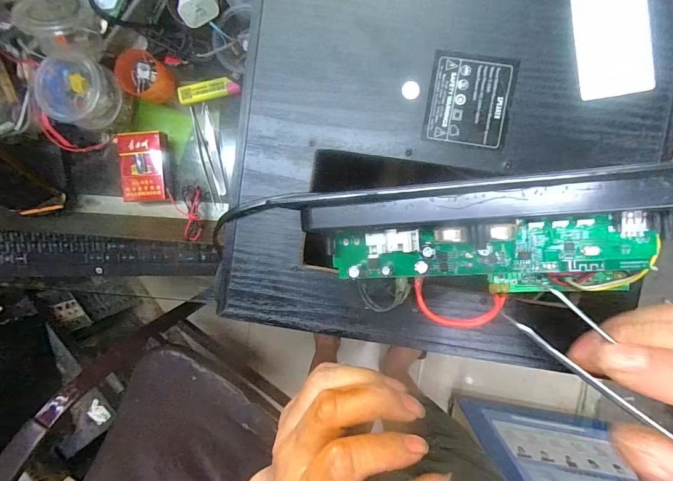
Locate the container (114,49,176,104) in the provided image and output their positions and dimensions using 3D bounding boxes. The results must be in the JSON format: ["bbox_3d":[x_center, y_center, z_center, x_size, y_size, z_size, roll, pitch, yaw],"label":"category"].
[{"bbox_3d":[-0.234,-0.201,0.464,0.052,0.044,0.049,0,94,5],"label":"container"}]

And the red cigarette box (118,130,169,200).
[{"bbox_3d":[-0.243,-0.093,0.476,0.055,0.024,0.085,-5,101,-4],"label":"red cigarette box"}]

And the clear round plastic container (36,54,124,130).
[{"bbox_3d":[-0.299,-0.172,0.441,0.069,0.058,0.064,0,94,5],"label":"clear round plastic container"}]

